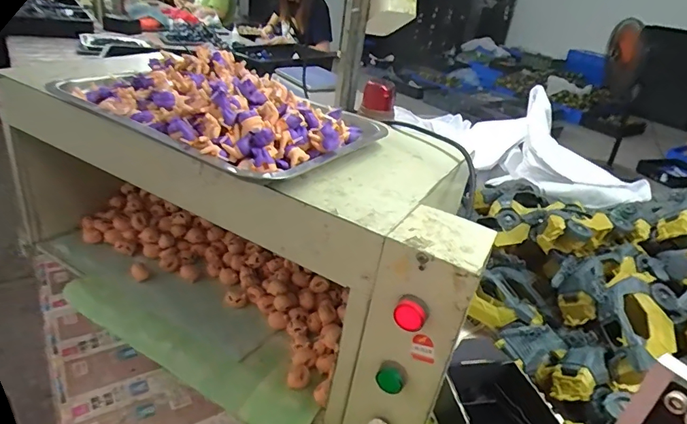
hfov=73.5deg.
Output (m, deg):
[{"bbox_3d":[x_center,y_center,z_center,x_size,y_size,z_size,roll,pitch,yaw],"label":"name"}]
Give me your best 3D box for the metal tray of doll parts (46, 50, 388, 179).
[{"bbox_3d":[-0.149,-0.140,0.559,0.341,0.060,0.236,21,31,23],"label":"metal tray of doll parts"}]

